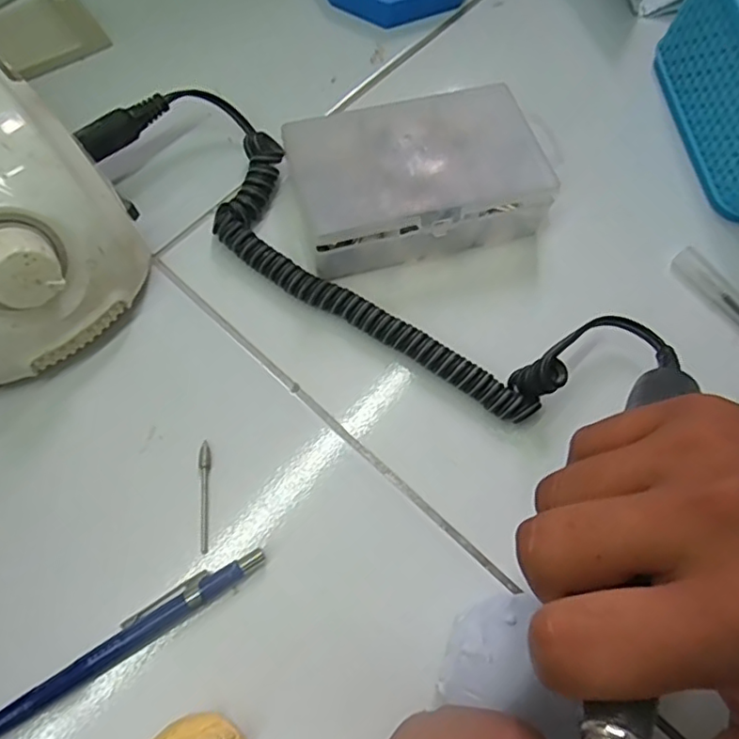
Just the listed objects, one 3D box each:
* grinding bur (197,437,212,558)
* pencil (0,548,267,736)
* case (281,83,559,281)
[{"bbox_3d":[-0.069,0.053,0.244,0.005,0.004,0.045,-2,70,-3],"label":"grinding bur"},{"bbox_3d":[-0.100,0.106,0.218,0.135,0.010,0.012,-31,74,-13],"label":"pencil"},{"bbox_3d":[0.024,-0.092,0.285,0.122,0.036,0.076,-17,71,-9],"label":"case"}]

